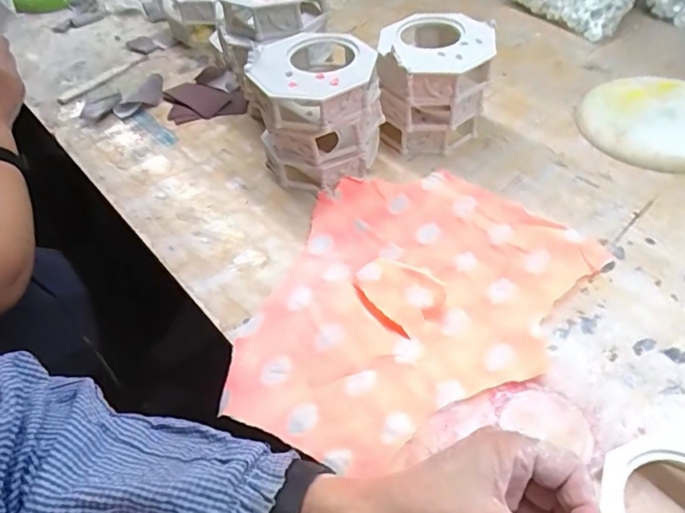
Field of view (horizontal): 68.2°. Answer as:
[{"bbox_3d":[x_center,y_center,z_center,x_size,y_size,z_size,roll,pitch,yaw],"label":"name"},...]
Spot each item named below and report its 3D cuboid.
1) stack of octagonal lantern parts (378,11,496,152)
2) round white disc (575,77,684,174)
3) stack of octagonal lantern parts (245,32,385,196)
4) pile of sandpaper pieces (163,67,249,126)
[{"bbox_3d":[0.098,-0.183,0.546,0.111,0.112,0.111,3,49,9],"label":"stack of octagonal lantern parts"},{"bbox_3d":[0.350,-0.150,0.558,0.159,0.020,0.155,-3,49,3],"label":"round white disc"},{"bbox_3d":[-0.024,-0.139,0.508,0.124,0.121,0.102,-4,49,2],"label":"stack of octagonal lantern parts"},{"bbox_3d":[-0.179,-0.208,0.655,0.096,0.021,0.097,-17,49,-9],"label":"pile of sandpaper pieces"}]

